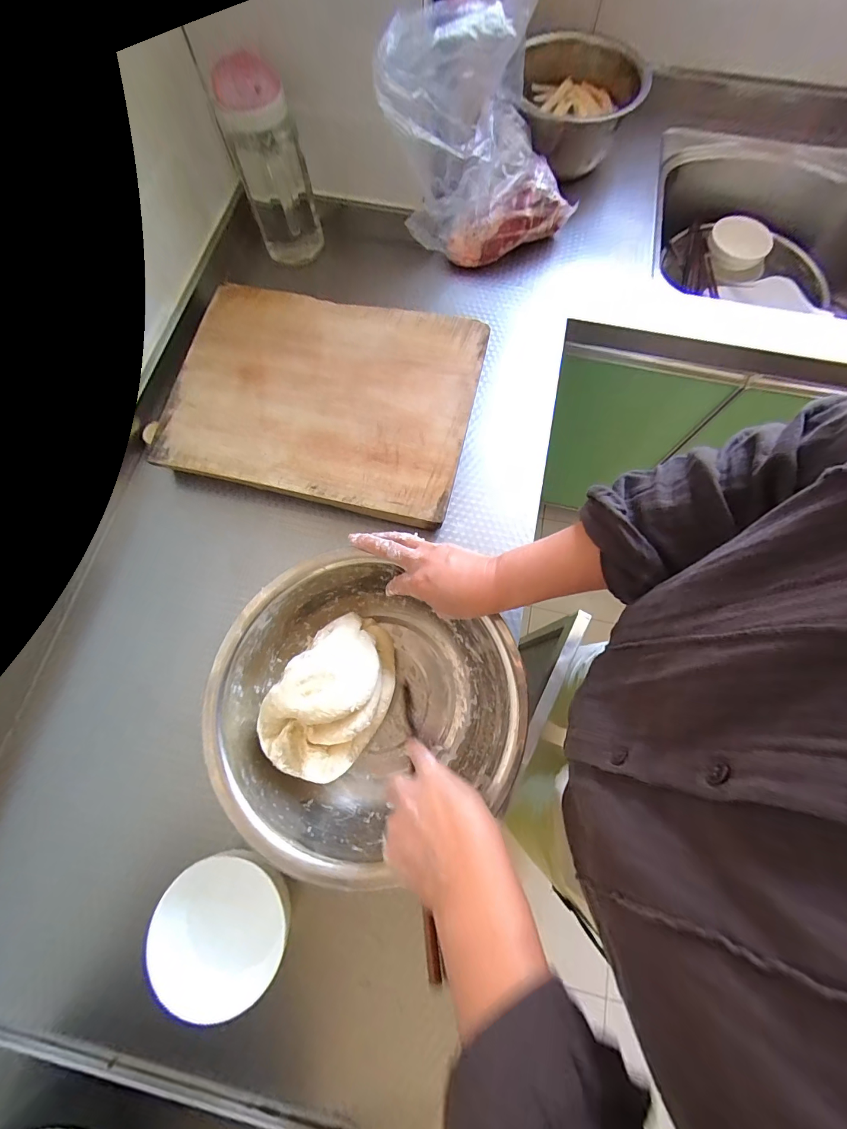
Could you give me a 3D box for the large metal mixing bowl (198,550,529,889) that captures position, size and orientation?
[{"bbox_3d":[-0.061,0.145,0.403,0.277,0.100,0.249,32,77,7],"label":"large metal mixing bowl"}]

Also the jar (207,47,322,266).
[{"bbox_3d":[-0.199,-0.517,0.545,0.088,0.186,0.086,-13,76,-4],"label":"jar"}]

